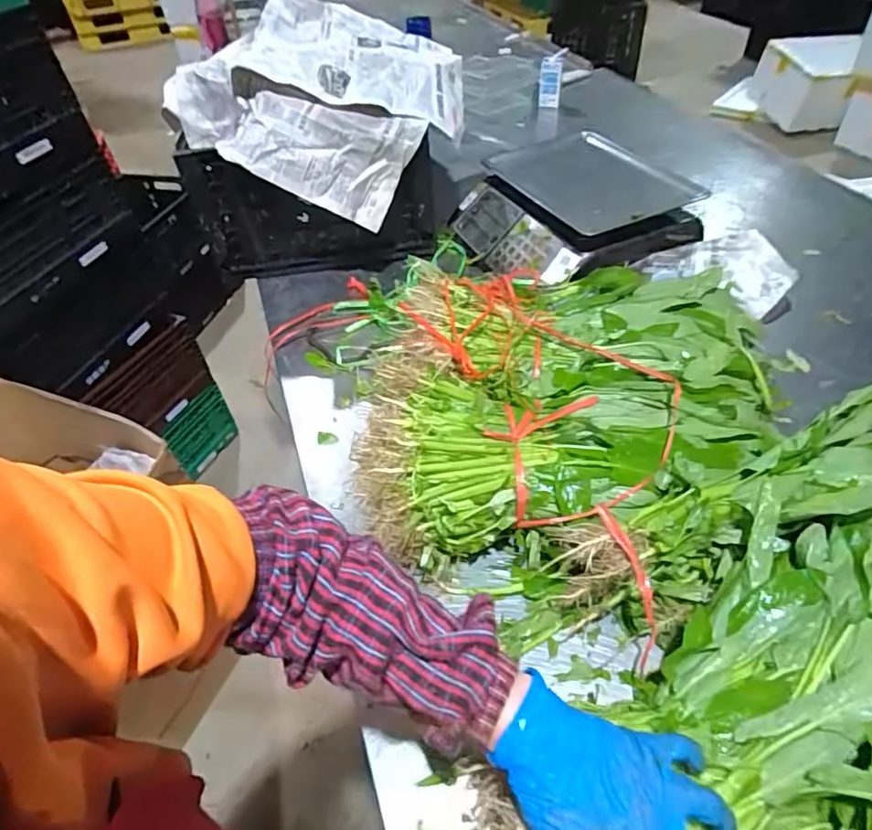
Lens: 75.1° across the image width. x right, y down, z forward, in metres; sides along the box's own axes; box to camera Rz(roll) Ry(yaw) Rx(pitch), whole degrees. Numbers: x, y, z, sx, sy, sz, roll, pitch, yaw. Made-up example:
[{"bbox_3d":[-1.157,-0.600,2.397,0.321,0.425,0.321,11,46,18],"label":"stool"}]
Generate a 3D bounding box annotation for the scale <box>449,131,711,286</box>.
[{"bbox_3d":[0.218,-0.376,1.013,0.307,0.109,0.392,-23,49,-17],"label":"scale"}]

